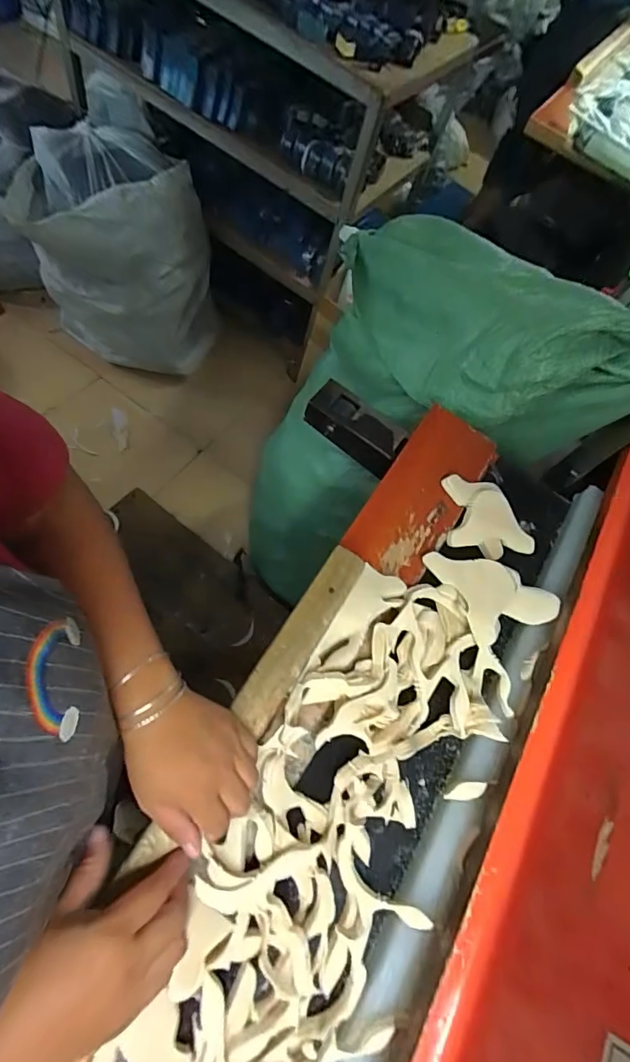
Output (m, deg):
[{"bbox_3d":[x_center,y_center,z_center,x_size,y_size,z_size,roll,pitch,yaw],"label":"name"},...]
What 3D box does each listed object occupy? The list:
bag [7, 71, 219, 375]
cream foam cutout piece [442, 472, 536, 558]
[{"bbox_3d":[-0.635,-0.922,1.547,0.553,0.723,0.386,-25,60,-13],"label":"bag"},{"bbox_3d":[0.233,-0.017,0.624,0.123,0.019,0.105,3,73,-14],"label":"cream foam cutout piece"}]

